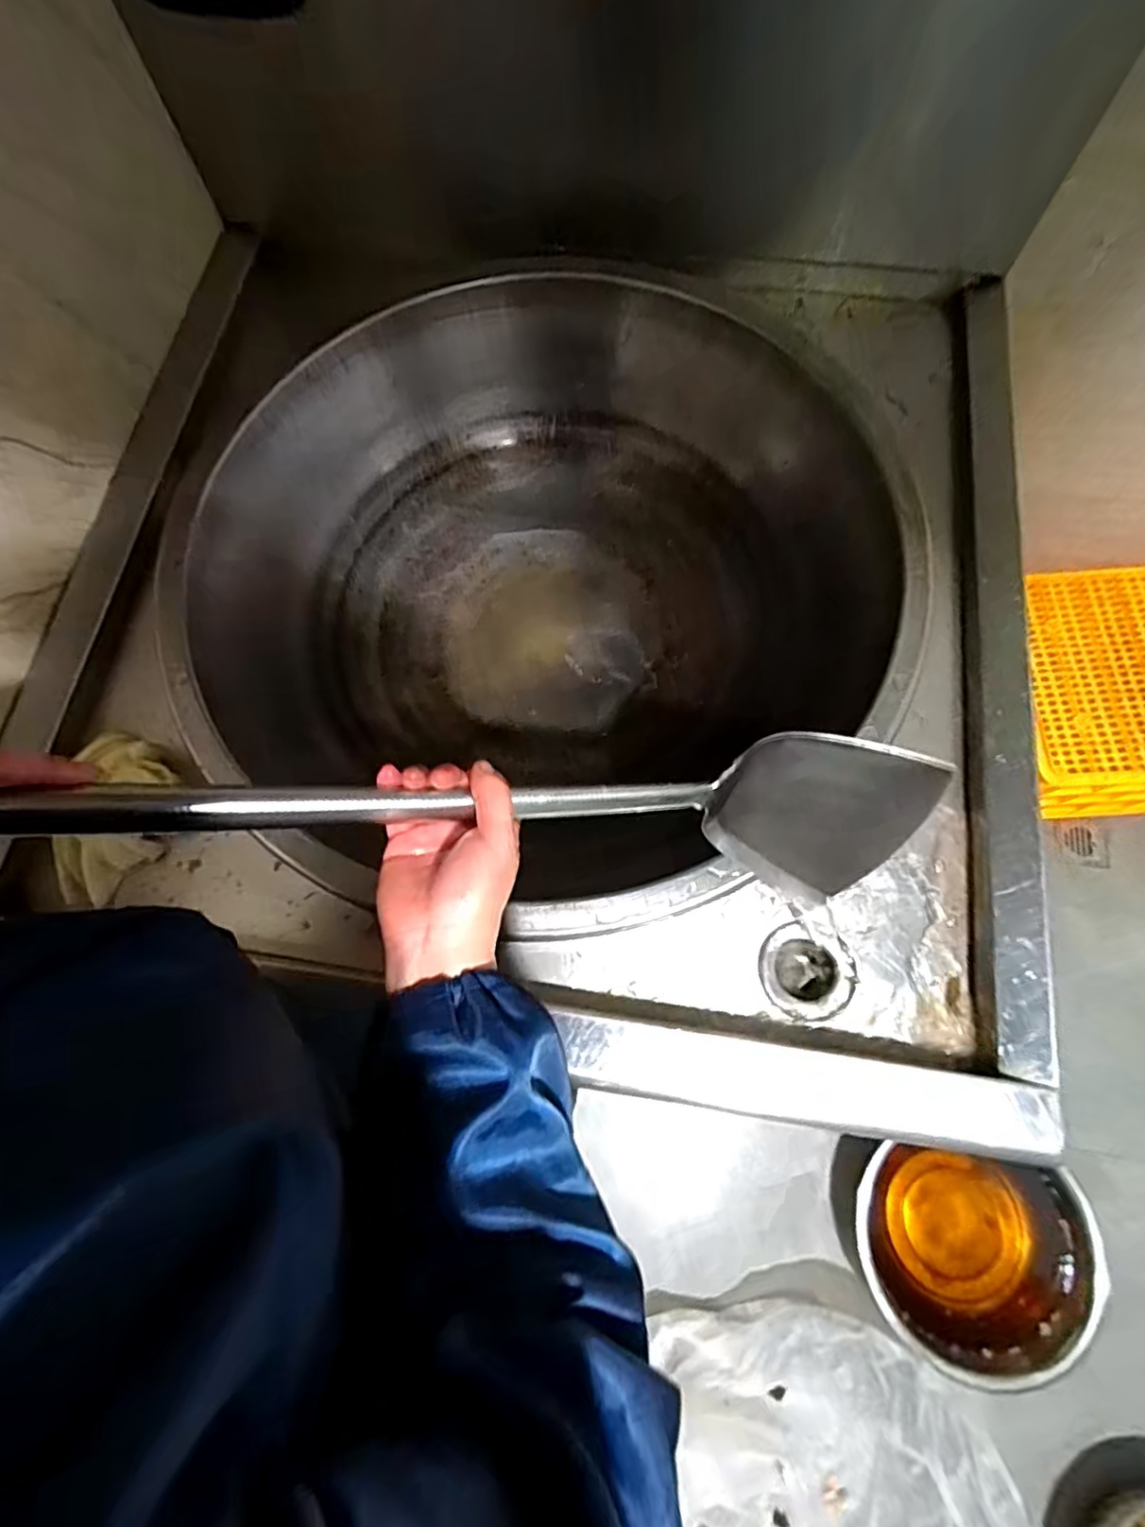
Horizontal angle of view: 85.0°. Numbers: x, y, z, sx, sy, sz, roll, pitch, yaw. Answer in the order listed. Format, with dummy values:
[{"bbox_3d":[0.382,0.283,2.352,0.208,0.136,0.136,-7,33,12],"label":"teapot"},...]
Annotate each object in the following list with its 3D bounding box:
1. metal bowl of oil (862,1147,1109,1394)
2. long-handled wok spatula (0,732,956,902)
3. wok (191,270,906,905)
[{"bbox_3d":[0.644,0.809,1.009,0.331,0.147,0.306,0,72,-1],"label":"metal bowl of oil"},{"bbox_3d":[-0.026,0.044,0.380,0.543,0.131,0.089,-1,71,-19],"label":"long-handled wok spatula"},{"bbox_3d":[-0.044,-0.195,0.718,0.728,0.224,0.624,-17,73,-6],"label":"wok"}]

